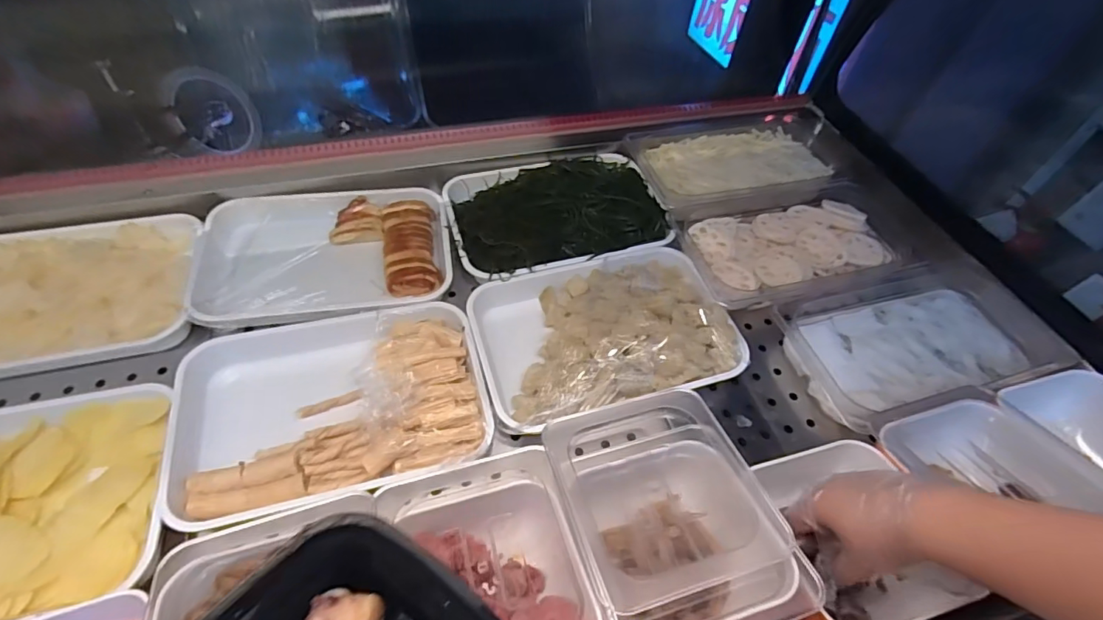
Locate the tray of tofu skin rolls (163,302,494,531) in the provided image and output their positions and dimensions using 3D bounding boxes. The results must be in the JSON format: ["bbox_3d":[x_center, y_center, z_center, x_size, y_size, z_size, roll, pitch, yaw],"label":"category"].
[{"bbox_3d":[-0.219,0.089,0.526,0.289,0.036,0.212,-7,52,-10],"label":"tray of tofu skin rolls"}]

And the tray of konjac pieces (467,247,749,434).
[{"bbox_3d":[0.062,0.022,0.598,0.290,0.056,0.211,-14,54,-15],"label":"tray of konjac pieces"}]

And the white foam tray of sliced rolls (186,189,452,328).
[{"bbox_3d":[-0.280,-0.068,0.654,0.294,0.040,0.207,-9,53,-11],"label":"white foam tray of sliced rolls"}]

